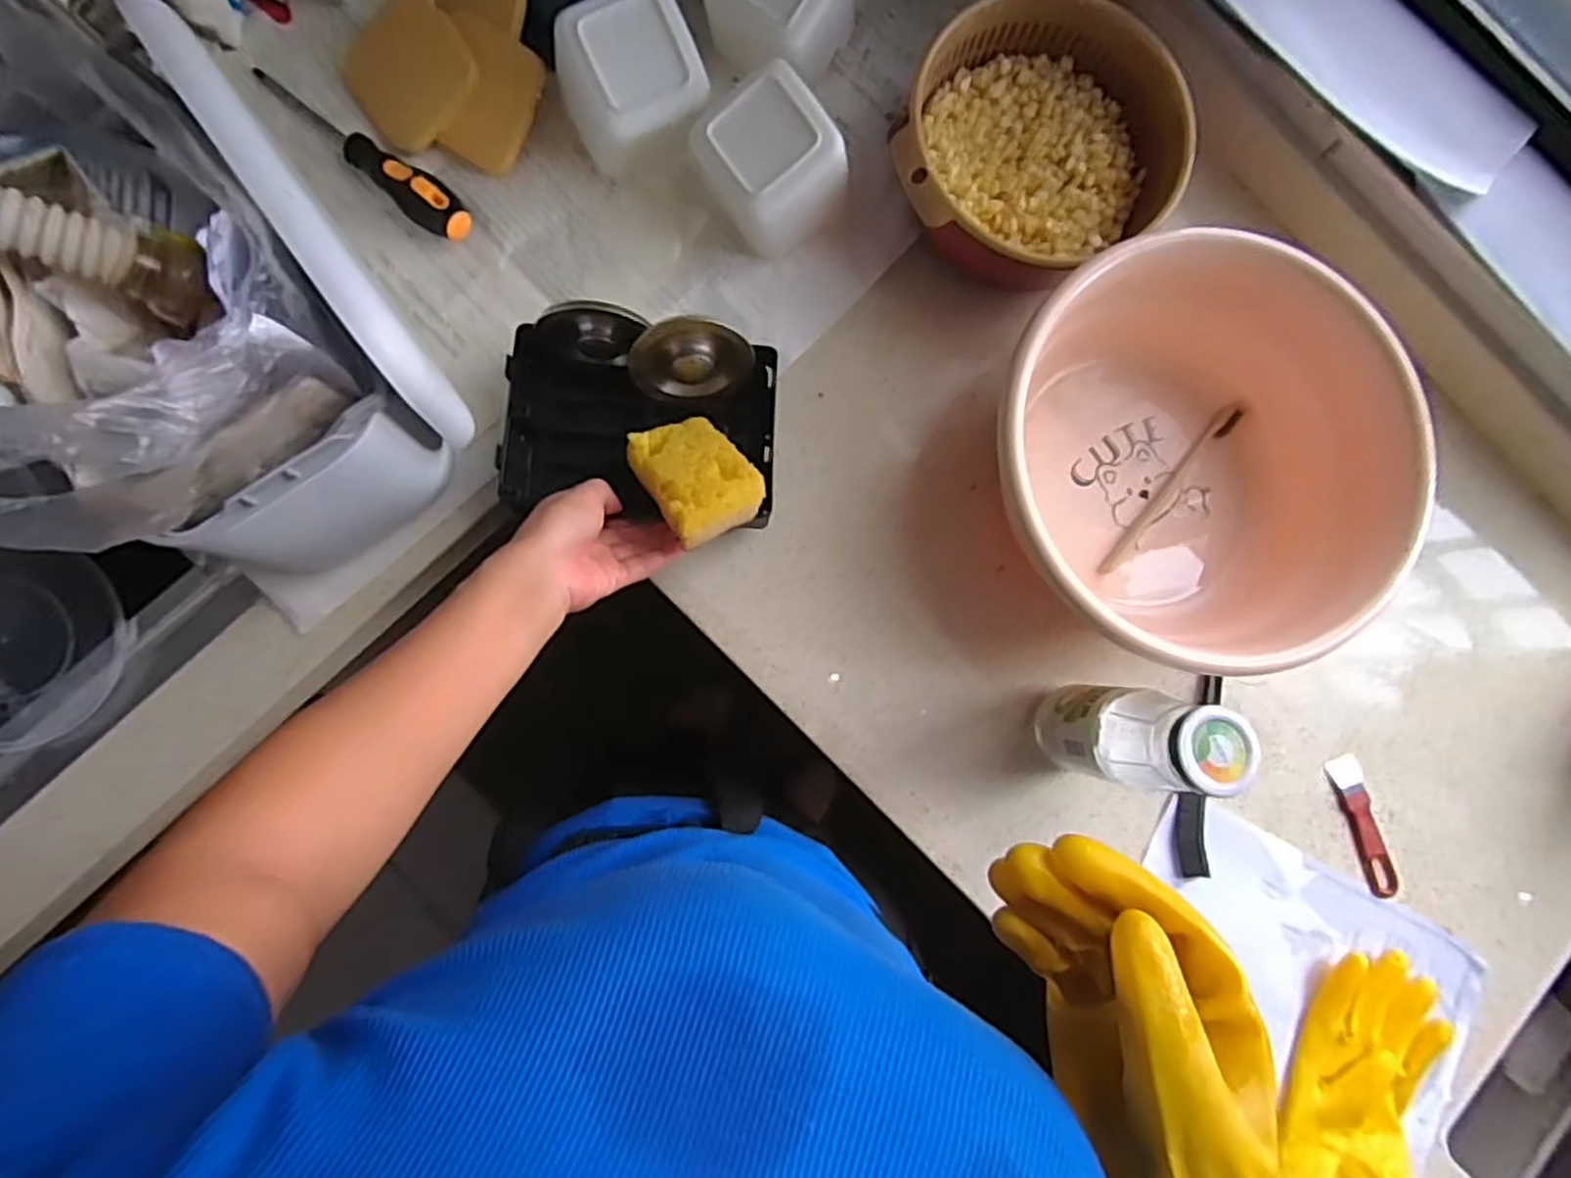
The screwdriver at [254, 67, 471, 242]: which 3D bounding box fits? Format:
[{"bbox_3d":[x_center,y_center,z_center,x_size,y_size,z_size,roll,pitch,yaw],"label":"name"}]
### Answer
[{"bbox_3d":[-0.316,-0.321,0.534,0.201,0.035,0.029,35,83,-2],"label":"screwdriver"}]

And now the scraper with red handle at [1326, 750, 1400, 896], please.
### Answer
[{"bbox_3d":[0.459,0.188,0.579,0.025,0.012,0.116,-18,88,-7],"label":"scraper with red handle"}]

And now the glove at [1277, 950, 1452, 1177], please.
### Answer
[{"bbox_3d":[0.435,0.396,0.549,0.127,0.032,0.232,9,85,-5],"label":"glove"}]

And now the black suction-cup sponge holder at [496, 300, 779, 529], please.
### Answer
[{"bbox_3d":[-0.099,-0.117,0.515,0.185,0.074,0.130,6,85,-5],"label":"black suction-cup sponge holder"}]

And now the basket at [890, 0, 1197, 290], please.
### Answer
[{"bbox_3d":[0.188,-0.333,0.552,0.200,0.096,0.188,0,85,-6],"label":"basket"}]

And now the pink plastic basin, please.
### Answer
[{"bbox_3d":[0.278,-0.080,0.529,0.281,0.118,0.265,0,85,-6],"label":"pink plastic basin"}]

